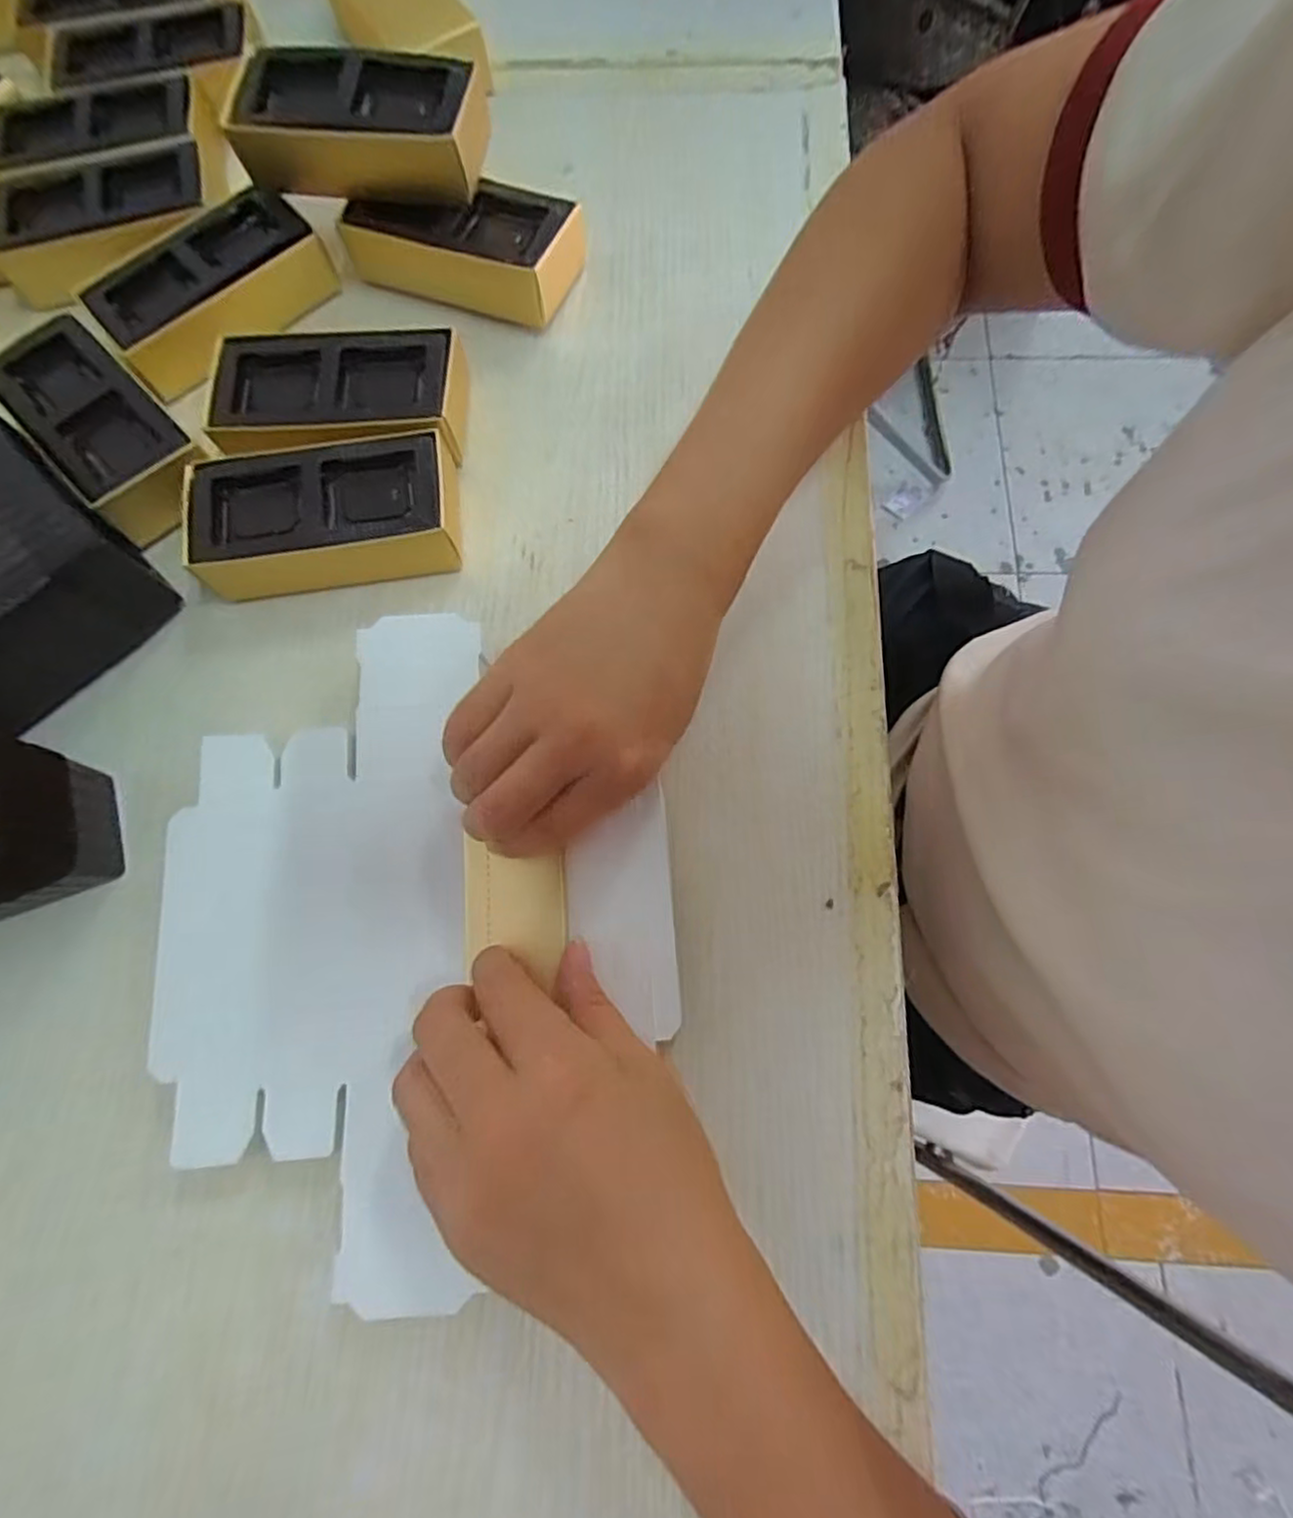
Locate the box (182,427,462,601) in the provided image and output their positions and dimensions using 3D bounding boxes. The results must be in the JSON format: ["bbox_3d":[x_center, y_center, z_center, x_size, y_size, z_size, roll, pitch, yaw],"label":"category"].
[{"bbox_3d":[-0.145,-0.111,0.307,0.118,0.033,0.057,-10,73,-1],"label":"box"}]

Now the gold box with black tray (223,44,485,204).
[{"bbox_3d":[-0.138,-0.312,0.330,0.120,0.041,0.050,7,74,4],"label":"gold box with black tray"}]

